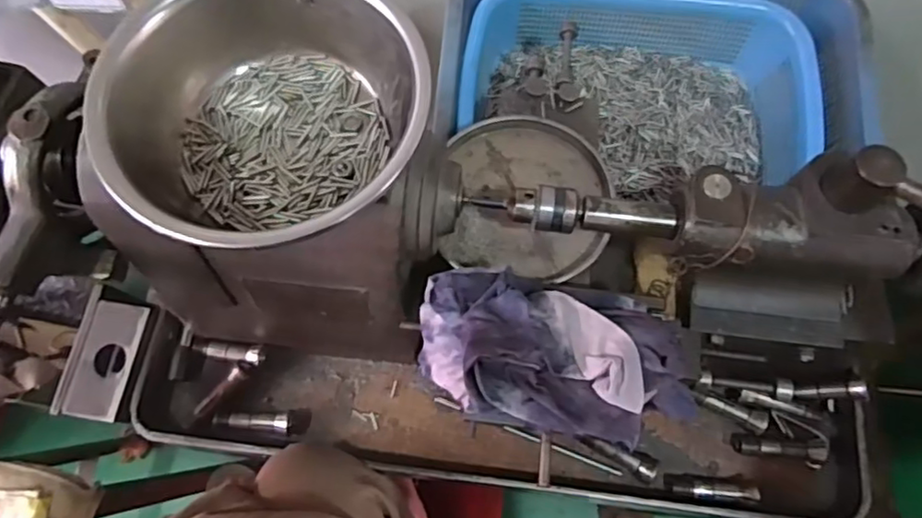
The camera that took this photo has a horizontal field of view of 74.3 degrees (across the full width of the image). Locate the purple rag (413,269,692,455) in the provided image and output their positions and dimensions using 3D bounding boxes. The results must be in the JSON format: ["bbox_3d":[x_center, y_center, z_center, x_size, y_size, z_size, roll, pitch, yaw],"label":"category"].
[{"bbox_3d":[0.062,0.058,0.391,0.181,0.056,0.099,7,70,3],"label":"purple rag"}]

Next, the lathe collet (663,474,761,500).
[{"bbox_3d":[0.234,0.213,0.566,0.082,0.023,0.020,3,70,2],"label":"lathe collet"}]

